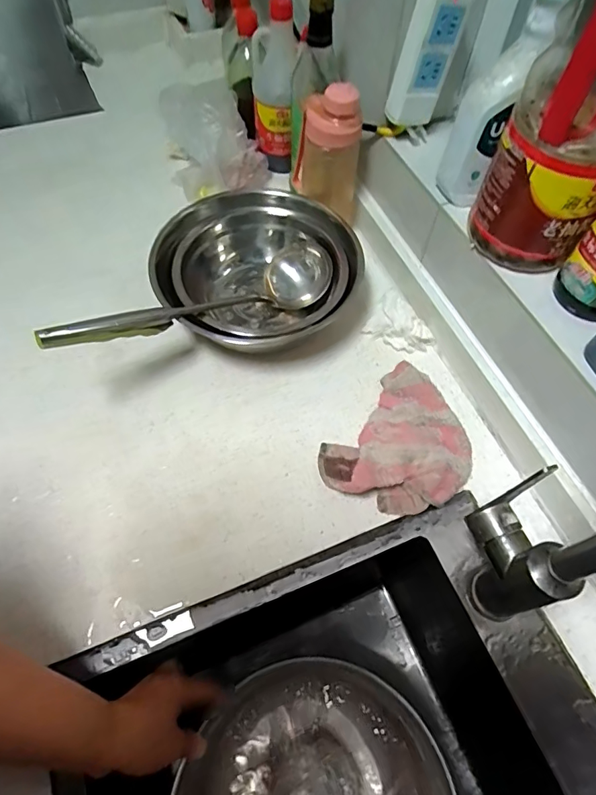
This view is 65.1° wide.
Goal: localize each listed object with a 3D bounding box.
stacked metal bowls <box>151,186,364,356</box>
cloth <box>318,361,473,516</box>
[{"bbox_3d":[-0.050,-0.157,0.585,0.239,0.083,0.248,1,60,-1],"label":"stacked metal bowls"},{"bbox_3d":[0.115,0.056,0.506,0.132,0.035,0.162,38,66,18],"label":"cloth"}]

